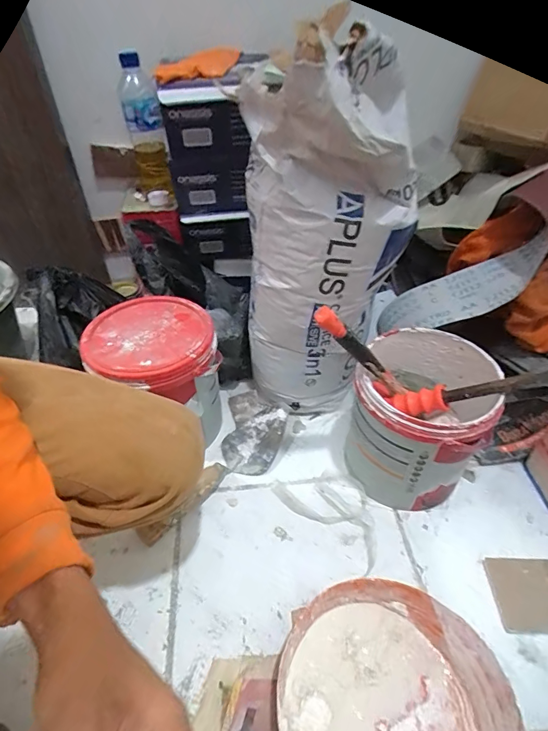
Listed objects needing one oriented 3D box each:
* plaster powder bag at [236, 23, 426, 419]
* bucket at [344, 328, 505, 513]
[{"bbox_3d":[0.073,-0.151,0.581,0.204,0.461,0.190,-23,50,-22],"label":"plaster powder bag"},{"bbox_3d":[0.196,0.075,0.572,0.163,0.194,0.188,21,49,19],"label":"bucket"}]

